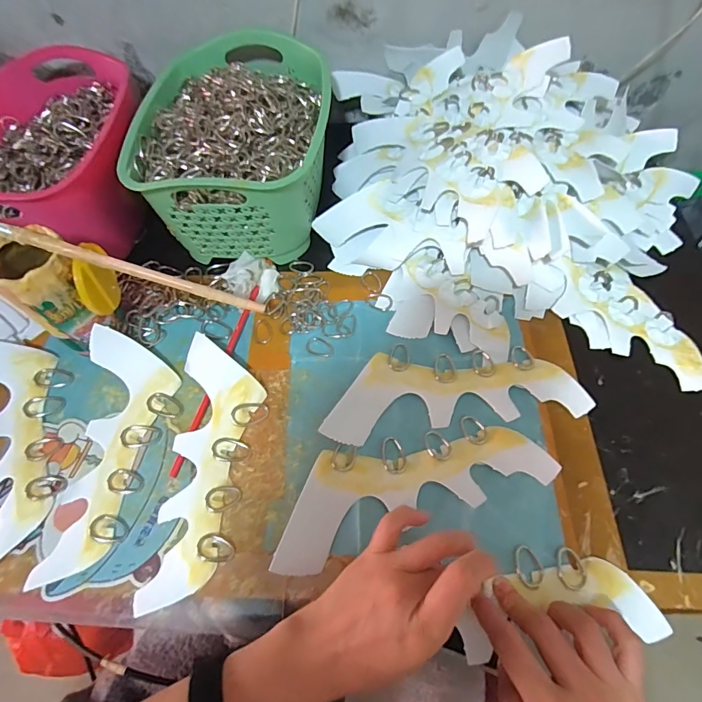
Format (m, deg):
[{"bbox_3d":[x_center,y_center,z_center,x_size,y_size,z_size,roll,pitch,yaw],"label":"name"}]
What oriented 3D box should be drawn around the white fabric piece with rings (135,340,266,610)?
[{"bbox_3d":[-0.122,0.093,0.377,0.078,0.016,0.224,0,64,0],"label":"white fabric piece with rings"}]

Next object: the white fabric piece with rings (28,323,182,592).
[{"bbox_3d":[-0.210,0.080,0.378,0.084,0.026,0.214,-3,60,2],"label":"white fabric piece with rings"}]

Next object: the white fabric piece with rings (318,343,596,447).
[{"bbox_3d":[0.095,0.035,0.396,0.229,0.011,0.089,-3,60,2],"label":"white fabric piece with rings"}]

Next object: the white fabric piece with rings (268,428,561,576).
[{"bbox_3d":[0.052,0.113,0.353,0.228,0.013,0.083,-11,60,-3],"label":"white fabric piece with rings"}]

